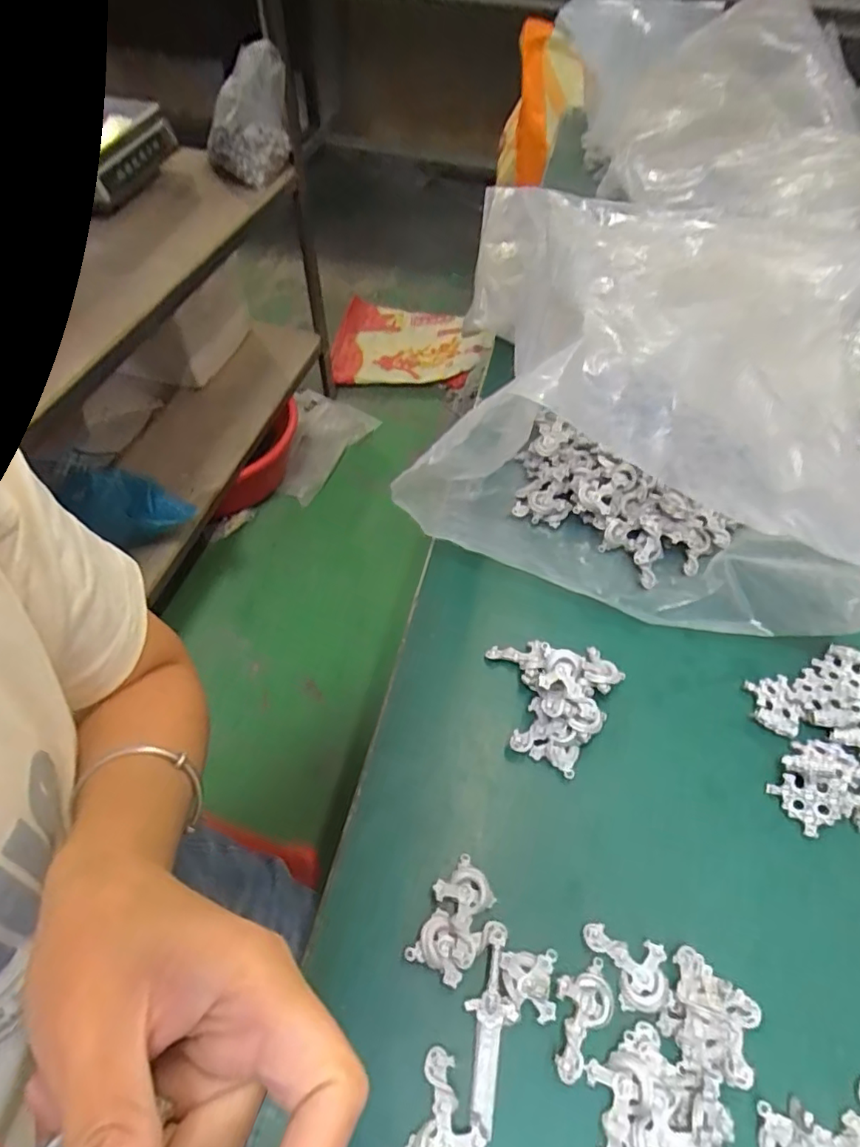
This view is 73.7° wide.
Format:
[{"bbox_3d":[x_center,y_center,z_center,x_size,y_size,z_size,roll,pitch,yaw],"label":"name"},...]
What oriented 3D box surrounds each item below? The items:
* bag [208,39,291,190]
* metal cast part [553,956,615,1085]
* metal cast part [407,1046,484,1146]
[{"bbox_3d":[-0.370,-0.921,1.156,0.168,0.174,0.206,-11,55,-12],"label":"bag"},{"bbox_3d":[0.075,0.215,0.278,0.029,0.007,0.049,8,54,3],"label":"metal cast part"},{"bbox_3d":[0.008,0.244,0.253,0.030,0.009,0.048,14,54,6],"label":"metal cast part"}]

